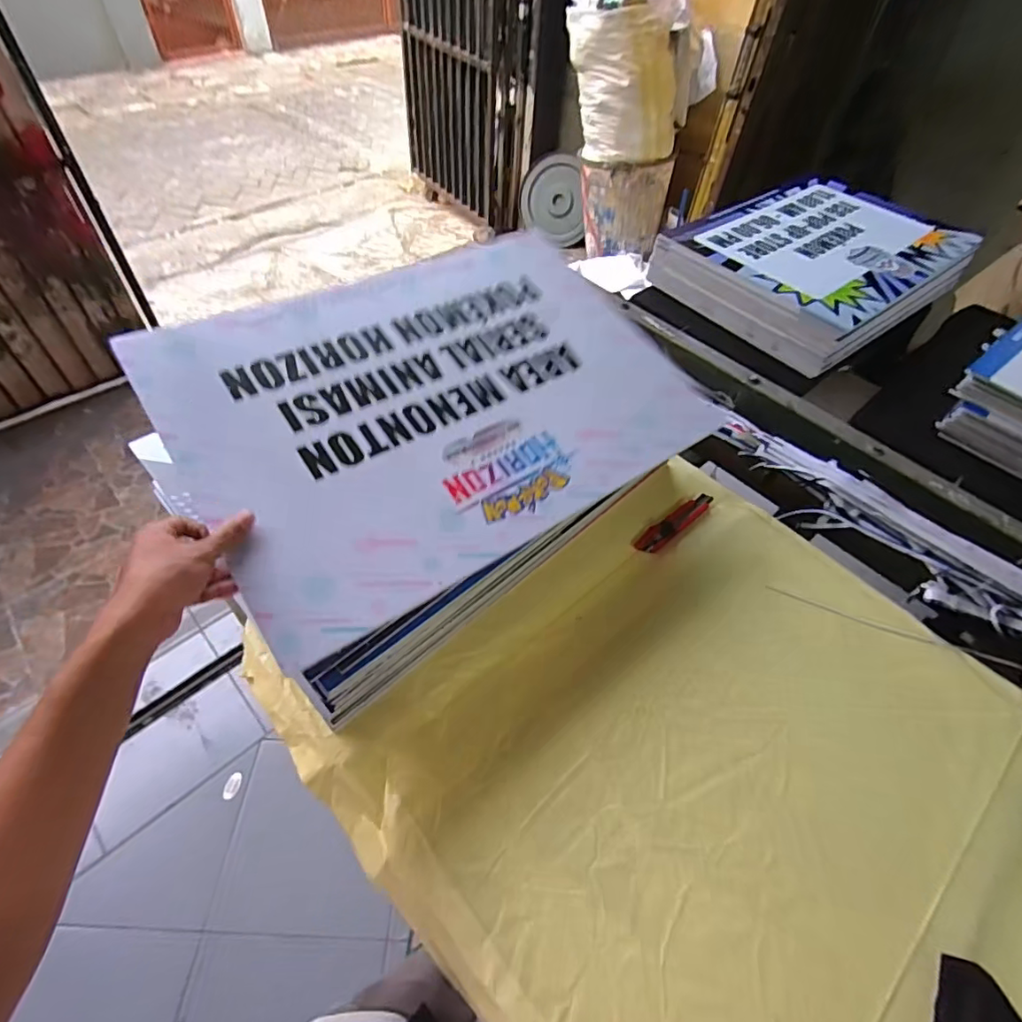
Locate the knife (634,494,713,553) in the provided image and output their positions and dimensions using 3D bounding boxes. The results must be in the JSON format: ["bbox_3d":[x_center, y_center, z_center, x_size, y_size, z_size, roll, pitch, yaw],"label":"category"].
[{"bbox_3d":[0.237,0.013,0.766,0.151,0.020,0.031,-31,58,-23],"label":"knife"}]

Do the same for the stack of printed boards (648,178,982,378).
[{"bbox_3d":[0.641,-0.534,1.157,0.607,0.092,0.434,-31,58,-23],"label":"stack of printed boards"}]

